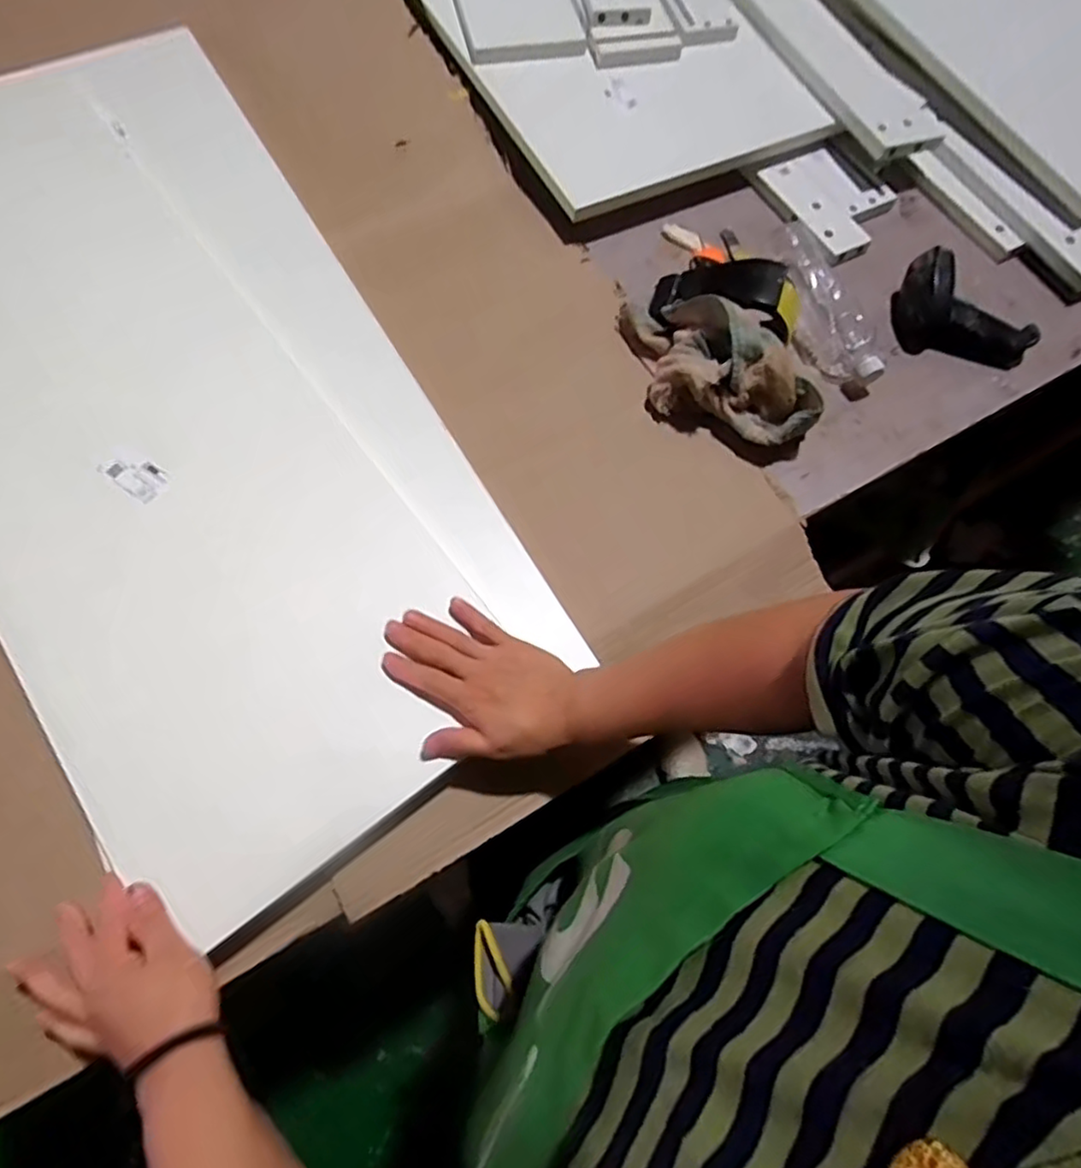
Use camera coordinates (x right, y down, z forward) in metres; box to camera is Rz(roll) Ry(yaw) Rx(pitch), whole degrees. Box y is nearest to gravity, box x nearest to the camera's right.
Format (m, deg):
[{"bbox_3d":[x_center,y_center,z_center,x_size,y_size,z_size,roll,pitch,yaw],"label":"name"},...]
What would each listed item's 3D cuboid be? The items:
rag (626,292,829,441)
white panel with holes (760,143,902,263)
[{"bbox_3d":[0.178,-0.228,0.675,0.235,0.093,0.116,30,70,10],"label":"rag"},{"bbox_3d":[0.388,-0.495,0.836,0.149,0.022,0.166,-23,71,-11],"label":"white panel with holes"}]

